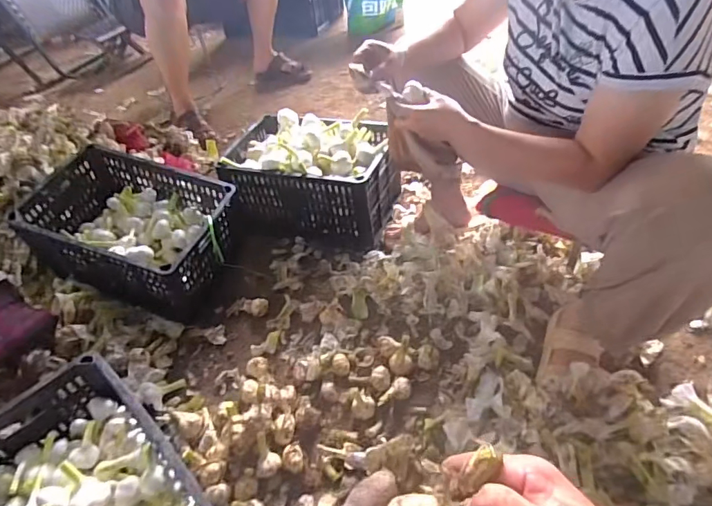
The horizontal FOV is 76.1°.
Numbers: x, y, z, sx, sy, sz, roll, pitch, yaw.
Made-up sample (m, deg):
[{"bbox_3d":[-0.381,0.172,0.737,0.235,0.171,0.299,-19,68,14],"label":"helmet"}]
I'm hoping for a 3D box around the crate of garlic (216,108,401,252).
[{"bbox_3d":[-0.126,-0.224,1.297,0.445,0.247,0.293,10,45,17],"label":"crate of garlic"}]

